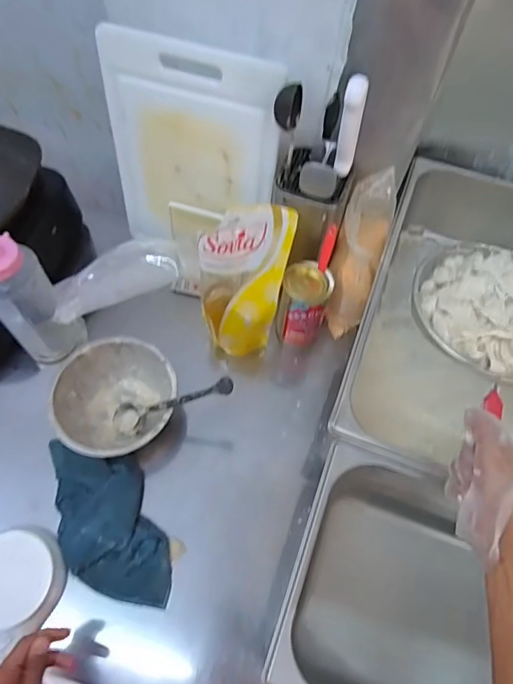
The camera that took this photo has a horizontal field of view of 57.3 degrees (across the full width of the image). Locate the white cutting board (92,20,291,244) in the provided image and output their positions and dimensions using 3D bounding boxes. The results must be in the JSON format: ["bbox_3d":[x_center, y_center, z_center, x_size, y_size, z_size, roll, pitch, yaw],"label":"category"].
[{"bbox_3d":[-0.094,-0.265,0.686,0.244,0.306,0.022,16,55,5],"label":"white cutting board"}]

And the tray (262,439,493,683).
[{"bbox_3d":[0.199,0.300,0.546,0.319,0.151,0.259,18,62,8],"label":"tray"}]

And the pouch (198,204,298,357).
[{"bbox_3d":[-0.027,-0.070,0.683,0.117,0.264,0.072,18,40,8],"label":"pouch"}]

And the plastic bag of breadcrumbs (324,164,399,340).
[{"bbox_3d":[0.151,-0.114,0.715,0.070,0.261,0.097,13,36,5],"label":"plastic bag of breadcrumbs"}]

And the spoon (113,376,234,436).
[{"bbox_3d":[-0.122,0.089,0.644,0.223,0.020,0.038,-20,56,30],"label":"spoon"}]

